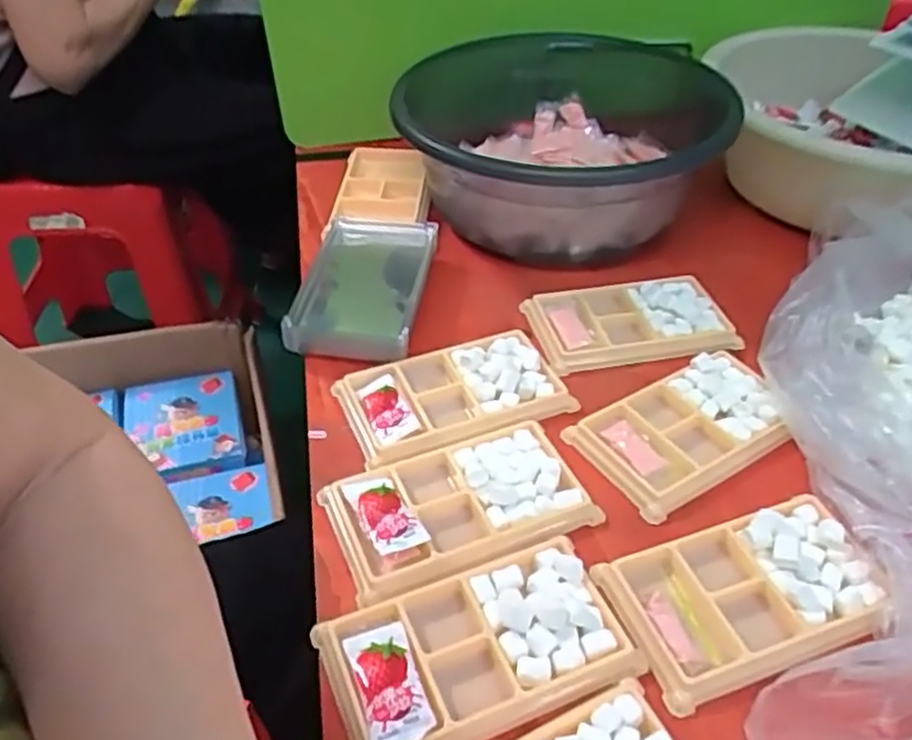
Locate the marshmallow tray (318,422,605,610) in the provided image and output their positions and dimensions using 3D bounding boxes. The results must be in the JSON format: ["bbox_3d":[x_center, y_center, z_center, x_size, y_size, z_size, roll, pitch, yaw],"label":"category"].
[{"bbox_3d":[0.002,0.073,0.408,0.130,0.015,0.079,-15,45,-16],"label":"marshmallow tray"}]

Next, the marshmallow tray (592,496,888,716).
[{"bbox_3d":[0.144,0.111,0.375,0.128,0.019,0.073,-14,44,-15],"label":"marshmallow tray"}]

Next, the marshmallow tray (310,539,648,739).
[{"bbox_3d":[0.009,0.127,0.348,0.131,0.015,0.074,-14,45,-16],"label":"marshmallow tray"}]

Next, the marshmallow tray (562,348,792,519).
[{"bbox_3d":[0.140,0.033,0.462,0.129,0.018,0.076,-25,48,-25],"label":"marshmallow tray"}]

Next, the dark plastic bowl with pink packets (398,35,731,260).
[{"bbox_3d":[0.084,-0.197,0.639,0.242,0.109,0.311,9,43,9],"label":"dark plastic bowl with pink packets"}]

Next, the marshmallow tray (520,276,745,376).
[{"bbox_3d":[0.122,-0.034,0.536,0.135,0.018,0.076,-7,43,-8],"label":"marshmallow tray"}]

